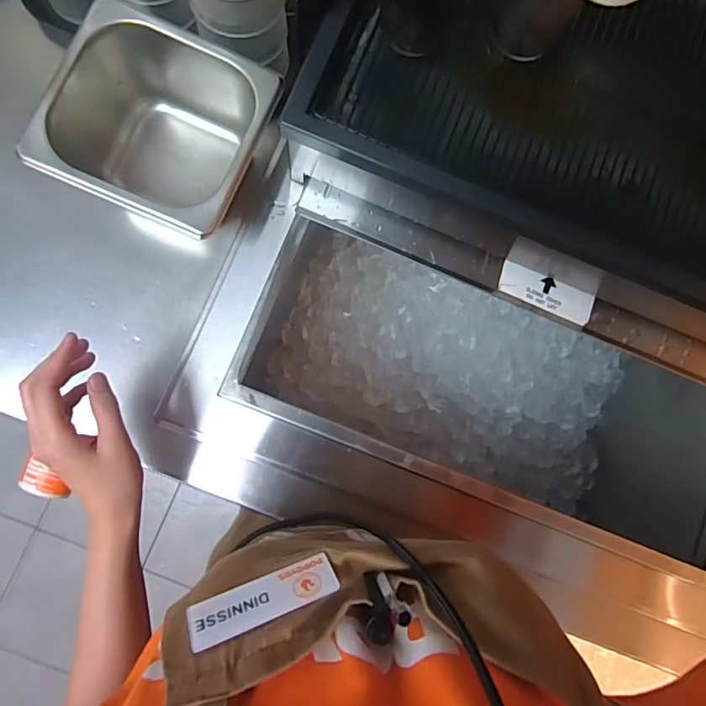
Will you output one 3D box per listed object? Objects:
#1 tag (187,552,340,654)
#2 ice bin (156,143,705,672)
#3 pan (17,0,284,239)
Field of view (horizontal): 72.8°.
[{"bbox_3d":[-0.045,0.125,0.245,0.074,0.025,0.004,-14,123,-21],"label":"tag"},{"bbox_3d":[0.156,0.079,0.622,0.669,0.293,0.348,27,82,-2],"label":"ice bin"},{"bbox_3d":[-0.168,-0.199,0.444,0.172,0.092,0.173,23,82,-2],"label":"pan"}]

